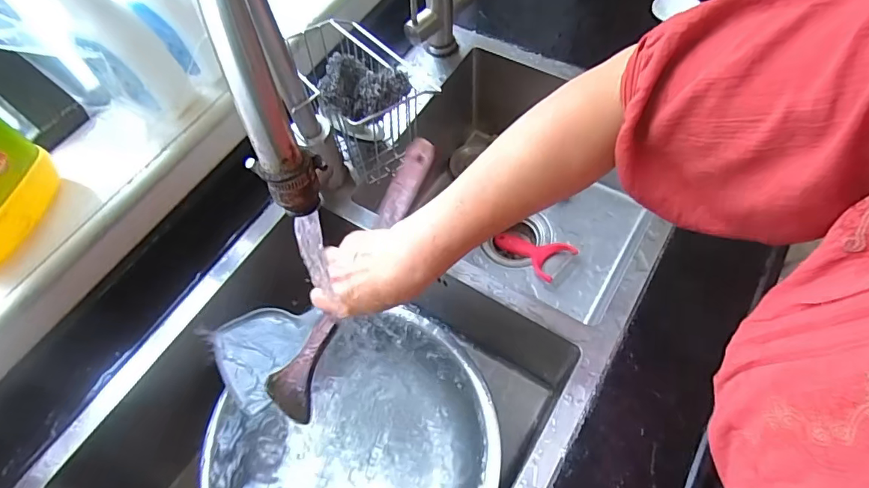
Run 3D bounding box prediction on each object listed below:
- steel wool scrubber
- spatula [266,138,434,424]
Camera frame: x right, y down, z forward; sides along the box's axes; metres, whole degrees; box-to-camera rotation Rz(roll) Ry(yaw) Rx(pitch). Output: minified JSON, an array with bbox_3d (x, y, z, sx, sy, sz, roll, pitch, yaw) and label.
[{"bbox_3d":[-0.071,-0.158,0.484,0.082,0.035,0.054,1,62,4],"label":"steel wool scrubber"},{"bbox_3d":[-0.076,0.030,0.460,0.055,0.027,0.284,28,88,17],"label":"spatula"}]

